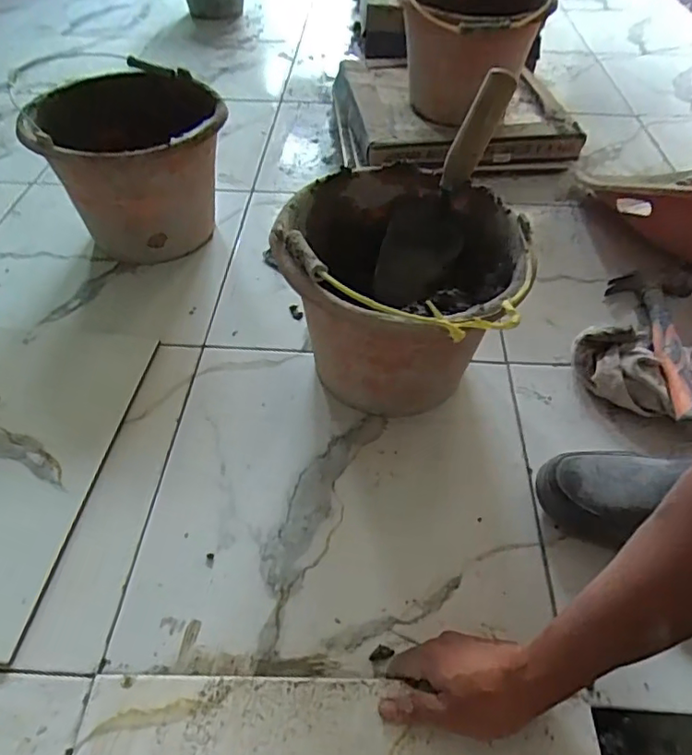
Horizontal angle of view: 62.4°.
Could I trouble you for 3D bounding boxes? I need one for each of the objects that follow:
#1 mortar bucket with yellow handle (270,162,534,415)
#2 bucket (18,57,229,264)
[{"bbox_3d":[0.060,-0.083,0.650,0.254,0.212,0.273,0,47,0],"label":"mortar bucket with yellow handle"},{"bbox_3d":[-0.306,-0.305,0.863,0.249,0.206,0.261,0,46,0],"label":"bucket"}]

